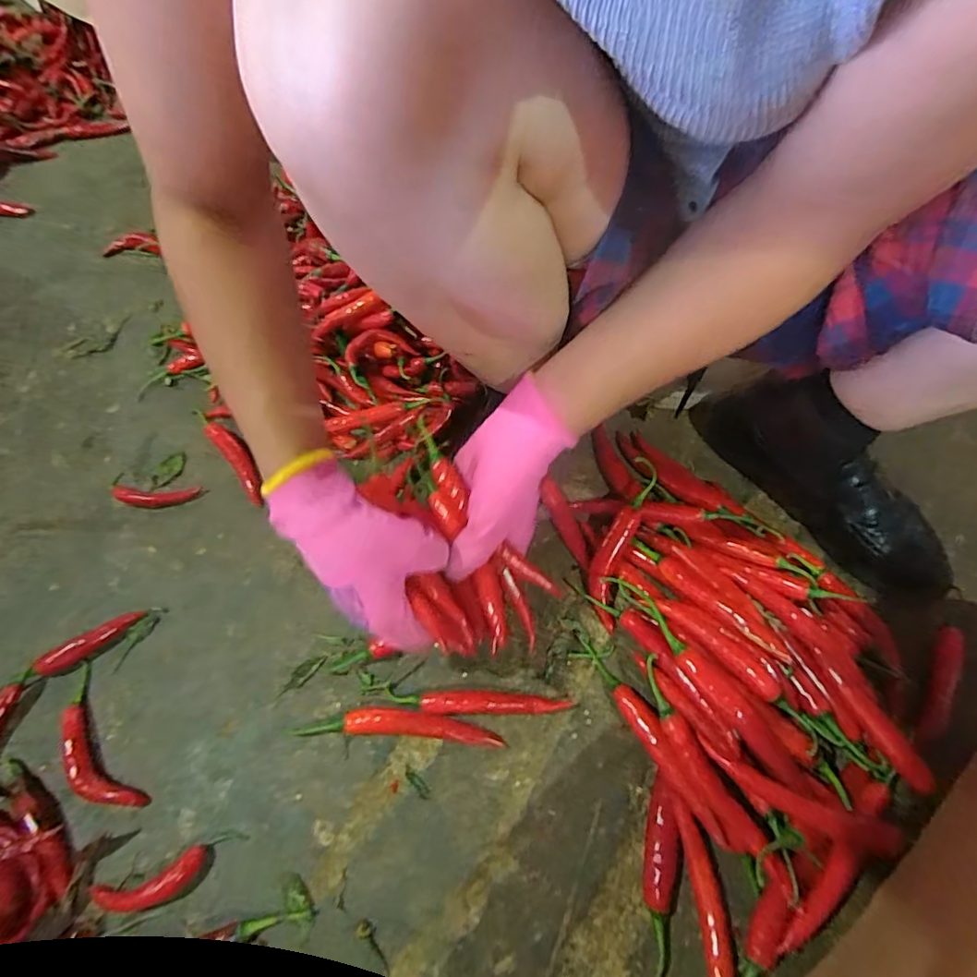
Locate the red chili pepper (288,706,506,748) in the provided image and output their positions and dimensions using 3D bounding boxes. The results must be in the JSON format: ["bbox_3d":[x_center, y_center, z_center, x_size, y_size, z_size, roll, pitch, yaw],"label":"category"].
[{"bbox_3d":[-0.075,0.195,0.445,0.170,0.016,0.024,2,59,4],"label":"red chili pepper"}]

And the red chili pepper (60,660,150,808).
[{"bbox_3d":[-0.334,0.212,0.450,0.036,0.017,0.137,-35,64,-17],"label":"red chili pepper"}]

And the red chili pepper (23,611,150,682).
[{"bbox_3d":[-0.368,0.141,0.487,0.102,0.017,0.022,-33,63,-16],"label":"red chili pepper"}]

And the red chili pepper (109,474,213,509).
[{"bbox_3d":[-0.359,0.006,0.581,0.102,0.014,0.032,8,60,7],"label":"red chili pepper"}]

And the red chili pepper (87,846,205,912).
[{"bbox_3d":[-0.249,0.290,0.394,0.079,0.015,0.026,-19,60,-9],"label":"red chili pepper"}]

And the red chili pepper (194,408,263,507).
[{"bbox_3d":[-0.282,-0.041,0.597,0.027,0.017,0.164,-36,64,-18],"label":"red chili pepper"}]

